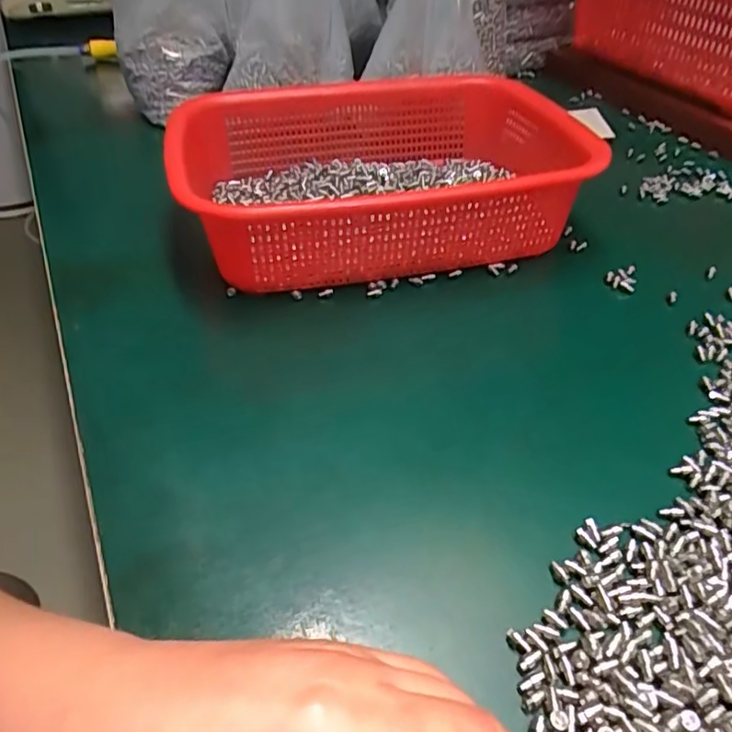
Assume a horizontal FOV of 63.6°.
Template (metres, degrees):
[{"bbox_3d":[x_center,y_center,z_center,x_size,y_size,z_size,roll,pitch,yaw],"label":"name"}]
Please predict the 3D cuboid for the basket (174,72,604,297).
[{"bbox_3d":[0.007,-0.139,0.445,0.286,0.083,0.216,-10,43,-10],"label":"basket"}]

